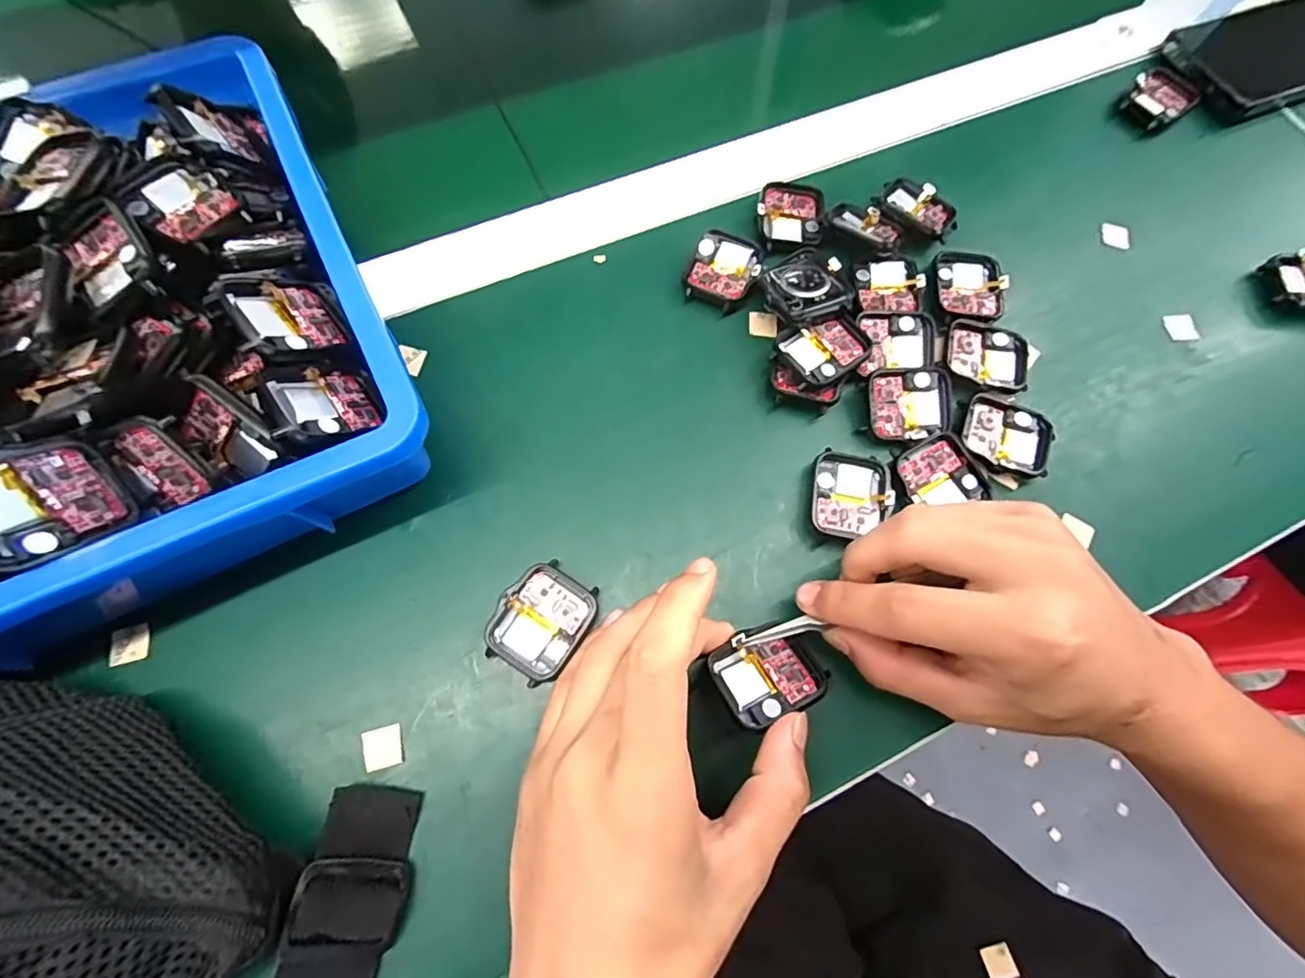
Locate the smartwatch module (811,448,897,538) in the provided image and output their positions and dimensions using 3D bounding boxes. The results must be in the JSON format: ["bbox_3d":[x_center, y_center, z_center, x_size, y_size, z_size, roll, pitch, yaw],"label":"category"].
[{"bbox_3d":[0.095,0.002,0.267,0.036,0.012,0.042,7,71,0],"label":"smartwatch module"}]

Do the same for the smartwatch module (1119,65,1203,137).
[{"bbox_3d":[0.337,-0.260,0.367,0.047,0.008,0.036,-34,76,-12],"label":"smartwatch module"}]

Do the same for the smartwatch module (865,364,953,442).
[{"bbox_3d":[0.131,-0.044,0.277,0.042,0.008,0.036,-11,72,-6],"label":"smartwatch module"}]

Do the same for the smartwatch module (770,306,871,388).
[{"bbox_3d":[0.087,-0.069,0.282,0.045,0.013,0.032,-27,74,-10],"label":"smartwatch module"}]

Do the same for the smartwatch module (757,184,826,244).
[{"bbox_3d":[0.080,-0.158,0.317,0.037,0.006,0.040,6,71,0],"label":"smartwatch module"}]

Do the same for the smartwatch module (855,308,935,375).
[{"bbox_3d":[0.129,-0.079,0.288,0.042,0.007,0.029,-5,72,-4],"label":"smartwatch module"}]

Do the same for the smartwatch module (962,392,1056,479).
[{"bbox_3d":[0.180,-0.026,0.280,0.043,0.012,0.042,17,72,4],"label":"smartwatch module"}]

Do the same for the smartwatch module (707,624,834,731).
[{"bbox_3d":[0.048,0.077,0.231,0.043,0.014,0.034,-22,74,-9],"label":"smartwatch module"}]

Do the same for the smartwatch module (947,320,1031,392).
[{"bbox_3d":[0.179,-0.069,0.295,0.043,0.012,0.041,10,71,2],"label":"smartwatch module"}]

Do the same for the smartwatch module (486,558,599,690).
[{"bbox_3d":[-0.048,0.059,0.245,0.037,0.011,0.046,30,73,8],"label":"smartwatch module"}]

